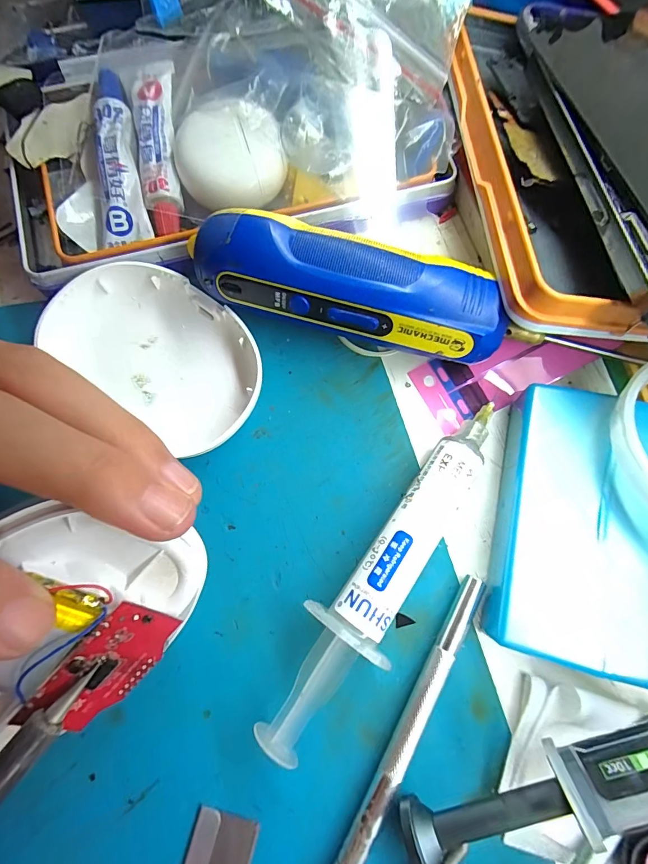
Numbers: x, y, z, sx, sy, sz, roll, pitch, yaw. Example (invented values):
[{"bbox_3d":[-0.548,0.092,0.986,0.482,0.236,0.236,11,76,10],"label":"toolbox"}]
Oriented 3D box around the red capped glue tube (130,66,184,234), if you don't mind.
[{"bbox_3d":[-0.071,-0.121,0.168,0.016,0.008,0.080,-6,88,-3],"label":"red capped glue tube"}]

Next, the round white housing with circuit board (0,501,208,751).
[{"bbox_3d":[-0.073,0.055,0.106,0.056,0.022,0.075,35,101,-28],"label":"round white housing with circuit board"}]

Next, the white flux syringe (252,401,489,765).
[{"bbox_3d":[0.021,0.043,0.131,0.024,0.025,0.125,33,77,7],"label":"white flux syringe"}]

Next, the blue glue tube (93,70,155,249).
[{"bbox_3d":[-0.088,-0.117,0.167,0.019,0.012,0.079,-7,90,-3],"label":"blue glue tube"}]

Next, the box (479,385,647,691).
[{"bbox_3d":[0.084,0.029,0.132,0.053,0.020,0.087,16,76,2],"label":"box"}]

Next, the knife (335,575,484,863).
[{"bbox_3d":[0.021,0.105,0.122,0.007,0.008,0.127,30,77,6],"label":"knife"}]

